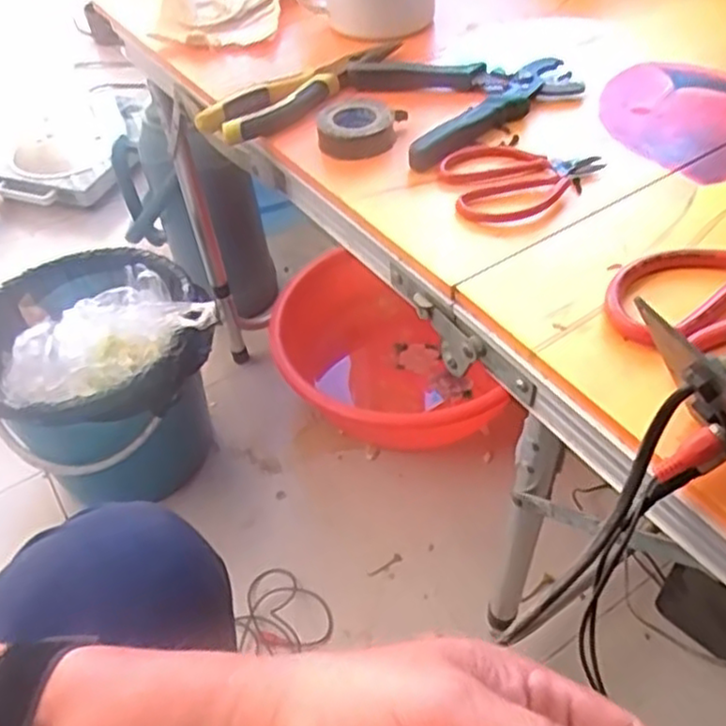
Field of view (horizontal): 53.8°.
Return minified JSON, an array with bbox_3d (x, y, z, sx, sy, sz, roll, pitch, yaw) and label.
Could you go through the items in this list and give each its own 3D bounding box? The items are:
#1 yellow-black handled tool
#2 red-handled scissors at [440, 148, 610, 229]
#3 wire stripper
[{"bbox_3d":[-0.042,-0.211,0.548,0.169,0.019,0.042,-33,53,-23],"label":"yellow-black handled tool"},{"bbox_3d":[0.104,-0.115,0.452,0.097,0.008,0.075,-10,48,-3],"label":"red-handled scissors"},{"bbox_3d":[0.084,-0.198,0.525,0.152,0.019,0.130,-18,49,-11],"label":"wire stripper"}]

